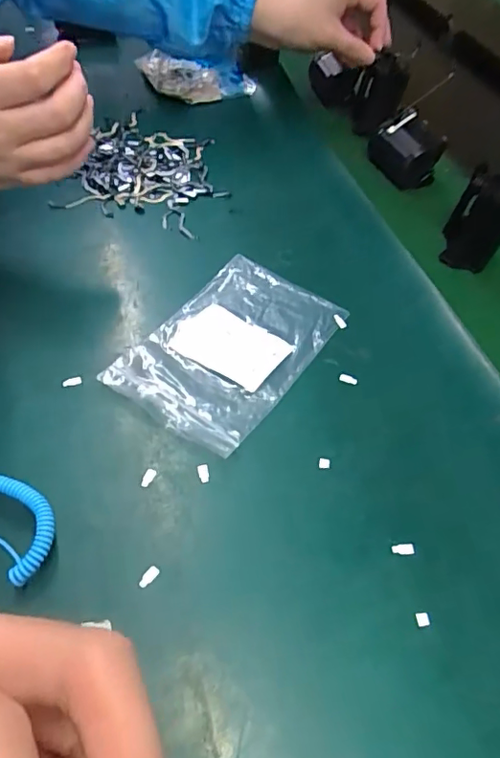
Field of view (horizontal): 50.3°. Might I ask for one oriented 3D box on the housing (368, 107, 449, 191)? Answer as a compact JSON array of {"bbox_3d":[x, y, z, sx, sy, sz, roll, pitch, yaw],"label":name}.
[{"bbox_3d":[0.150,-0.219,0.519,0.047,0.053,0.070,-20,56,-19],"label":"housing"}]

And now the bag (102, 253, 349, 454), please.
[{"bbox_3d":[-0.010,-0.024,0.359,0.097,0.008,0.150,30,55,18],"label":"bag"}]

